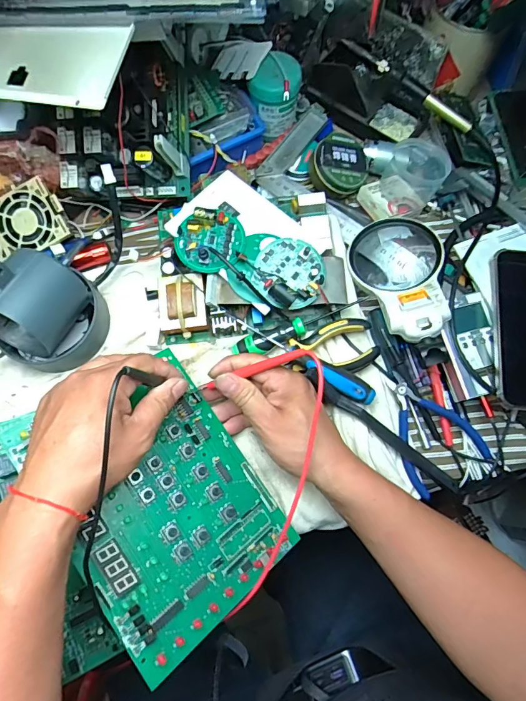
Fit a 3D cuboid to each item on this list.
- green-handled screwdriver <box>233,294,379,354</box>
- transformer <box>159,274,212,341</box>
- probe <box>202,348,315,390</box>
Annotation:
[{"bbox_3d":[0.042,-0.024,0.438,0.150,0.021,0.024,-17,74,-5],"label":"green-handled screwdriver"},{"bbox_3d":[-0.085,-0.047,0.450,0.054,0.037,0.058,-9,74,-3],"label":"transformer"},{"bbox_3d":[-0.008,0.018,0.378,0.122,0.007,0.011,-20,71,27],"label":"probe"}]

